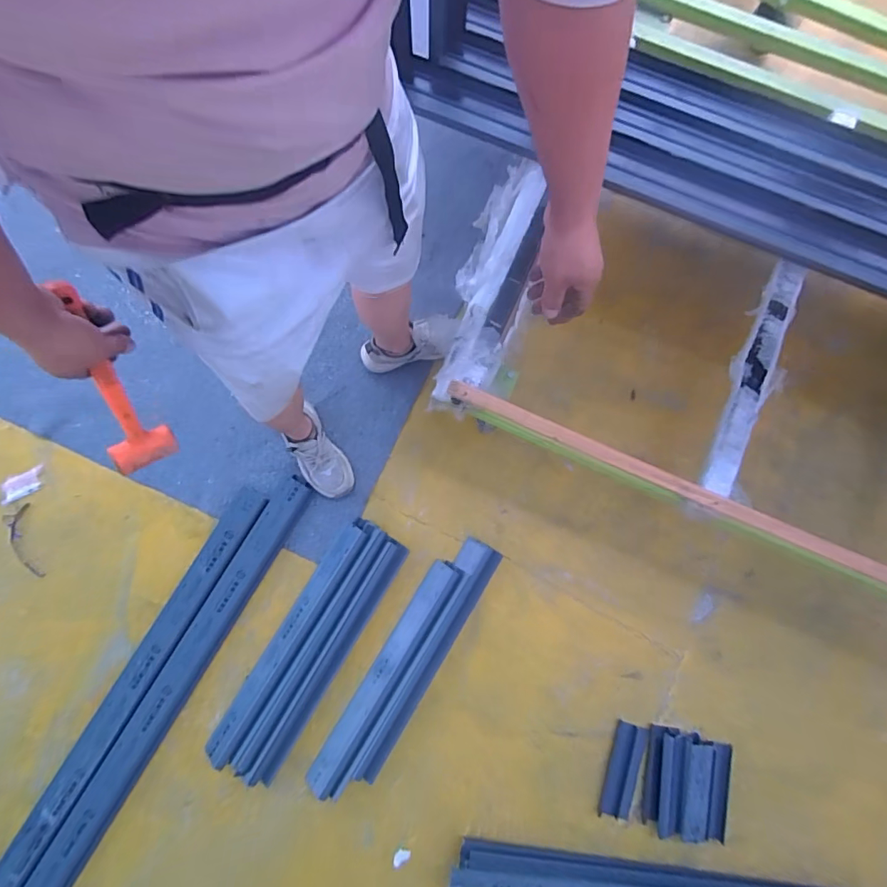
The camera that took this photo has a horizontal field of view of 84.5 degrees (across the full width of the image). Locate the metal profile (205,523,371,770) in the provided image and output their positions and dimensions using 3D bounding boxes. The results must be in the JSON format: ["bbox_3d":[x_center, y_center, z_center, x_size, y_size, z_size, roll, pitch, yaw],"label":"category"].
[{"bbox_3d":[-0.377,0.464,1.190,0.075,0.037,0.623,29,80,6],"label":"metal profile"}]

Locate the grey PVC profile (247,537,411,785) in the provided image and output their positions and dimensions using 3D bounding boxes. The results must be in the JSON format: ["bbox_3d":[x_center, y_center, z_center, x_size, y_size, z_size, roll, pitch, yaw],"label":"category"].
[{"bbox_3d":[-0.271,0.512,1.154,0.068,0.044,0.623,31,80,7],"label":"grey PVC profile"}]

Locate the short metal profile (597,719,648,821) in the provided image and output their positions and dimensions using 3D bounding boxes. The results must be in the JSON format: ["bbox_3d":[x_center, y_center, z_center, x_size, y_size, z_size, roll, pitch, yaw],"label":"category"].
[{"bbox_3d":[0.414,0.751,1.125,0.067,0.019,0.196,18,79,4],"label":"short metal profile"}]

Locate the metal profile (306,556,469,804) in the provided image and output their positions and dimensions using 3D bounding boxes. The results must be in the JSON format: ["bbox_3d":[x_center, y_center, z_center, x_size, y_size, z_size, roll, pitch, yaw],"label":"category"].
[{"bbox_3d":[-0.133,0.548,1.157,0.088,0.032,0.579,31,80,7],"label":"metal profile"}]

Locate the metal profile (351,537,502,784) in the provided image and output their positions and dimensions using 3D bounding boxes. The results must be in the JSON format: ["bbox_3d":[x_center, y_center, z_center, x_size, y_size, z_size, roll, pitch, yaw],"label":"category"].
[{"bbox_3d":[-0.038,0.501,1.173,0.091,0.050,0.575,29,84,5],"label":"metal profile"}]

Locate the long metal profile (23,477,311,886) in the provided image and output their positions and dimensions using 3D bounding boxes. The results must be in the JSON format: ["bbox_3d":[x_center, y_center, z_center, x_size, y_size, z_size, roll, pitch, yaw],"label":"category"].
[{"bbox_3d":[-0.650,0.597,1.135,0.086,0.032,1.149,29,80,6],"label":"long metal profile"}]

